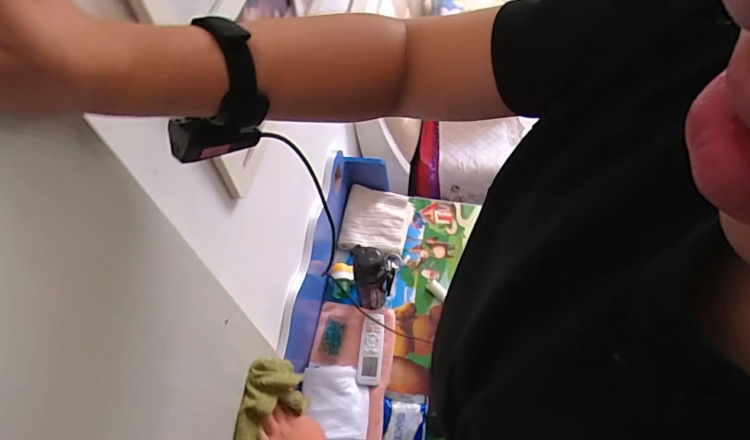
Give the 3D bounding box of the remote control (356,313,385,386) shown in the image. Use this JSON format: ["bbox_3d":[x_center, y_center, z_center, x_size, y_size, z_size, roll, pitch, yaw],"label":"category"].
[{"bbox_3d":[-0.009,0.288,0.992,0.050,0.023,0.153,5,64,5],"label":"remote control"}]

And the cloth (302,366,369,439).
[{"bbox_3d":[-0.083,0.385,0.921,0.139,0.021,0.159,8,53,-7],"label":"cloth"}]

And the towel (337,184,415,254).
[{"bbox_3d":[0.006,-0.003,1.173,0.174,0.028,0.180,12,66,-1],"label":"towel"}]

